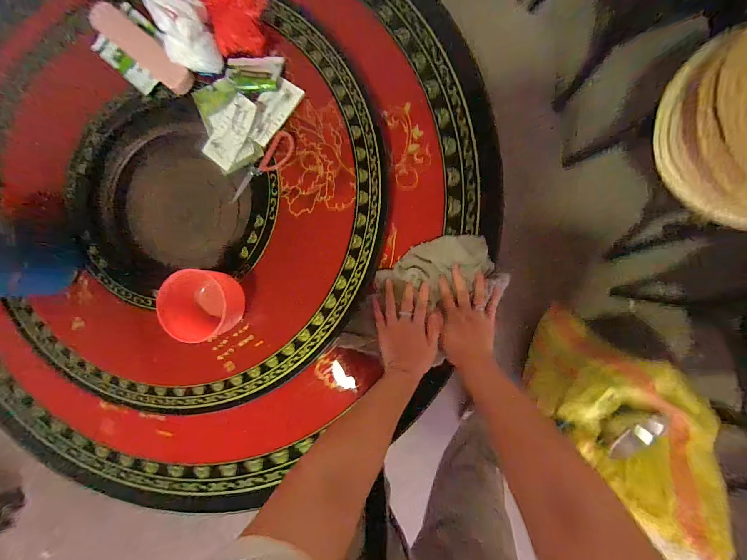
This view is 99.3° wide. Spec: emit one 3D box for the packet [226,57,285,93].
[{"bbox_3d":[-0.195,-0.334,0.516,0.092,0.026,0.064,-4,90,6],"label":"packet"}]

